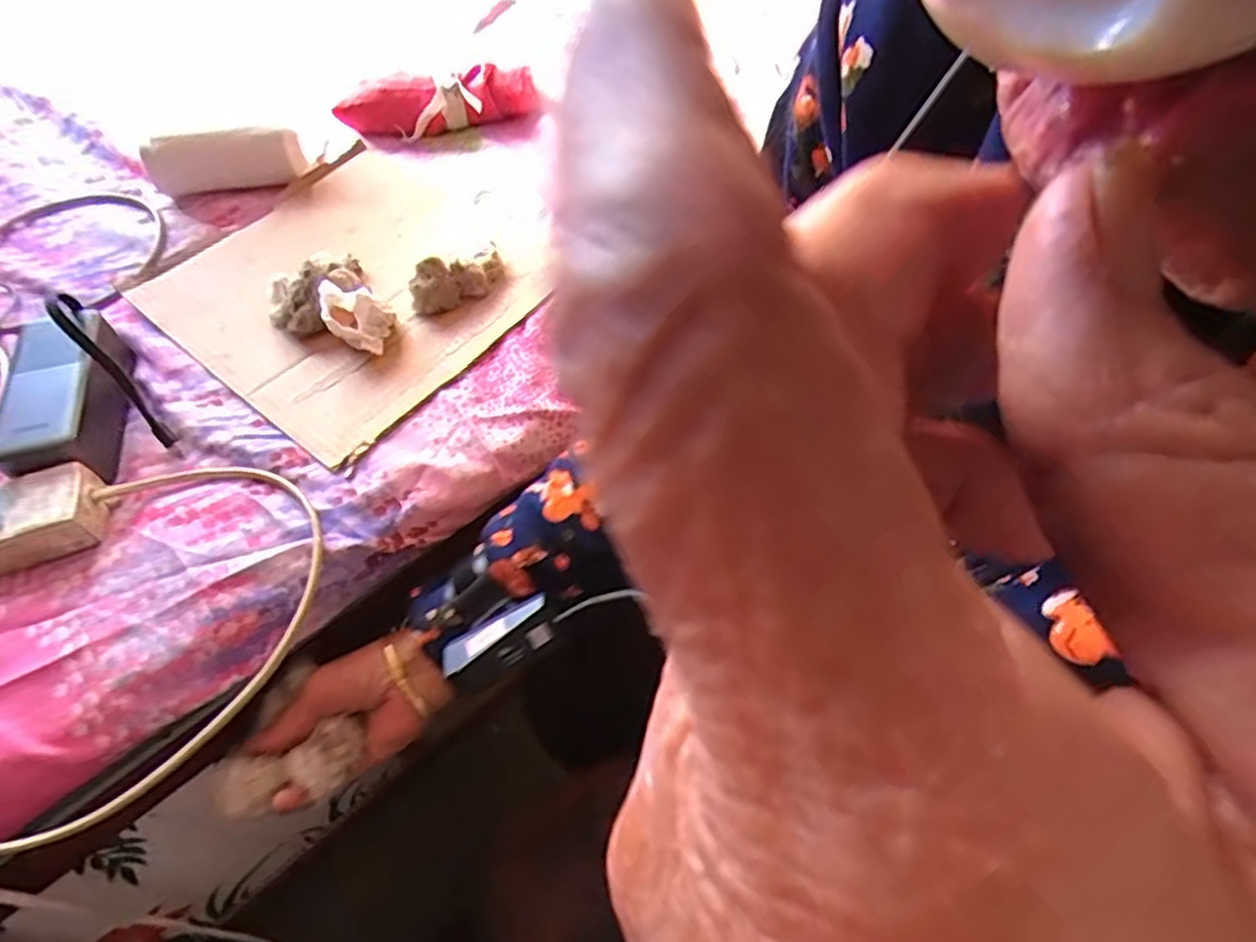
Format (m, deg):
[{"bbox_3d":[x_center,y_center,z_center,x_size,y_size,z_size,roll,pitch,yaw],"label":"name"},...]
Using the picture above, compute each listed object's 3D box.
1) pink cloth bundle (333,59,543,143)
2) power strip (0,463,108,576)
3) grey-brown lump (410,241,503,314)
[{"bbox_3d":[-0.189,-0.368,0.715,0.196,0.046,0.059,1,55,4],"label":"pink cloth bundle"},{"bbox_3d":[-0.401,0.038,0.444,0.123,0.028,0.053,-24,57,-13],"label":"power strip"},{"bbox_3d":[-0.135,-0.152,0.559,0.075,0.030,0.028,-26,58,-14],"label":"grey-brown lump"}]

